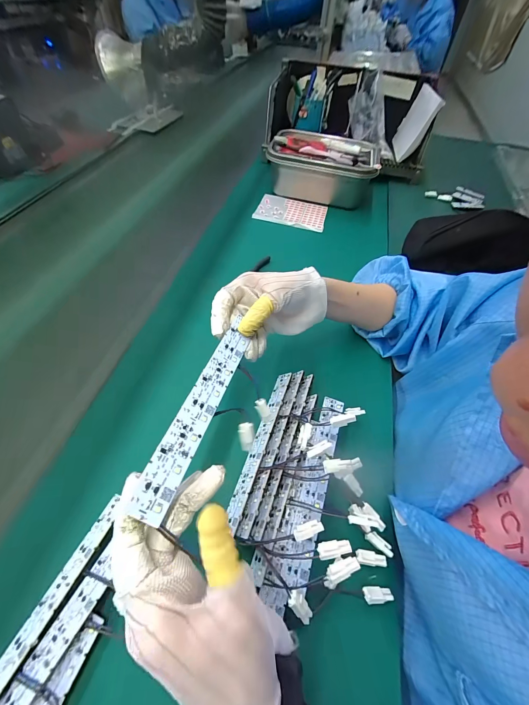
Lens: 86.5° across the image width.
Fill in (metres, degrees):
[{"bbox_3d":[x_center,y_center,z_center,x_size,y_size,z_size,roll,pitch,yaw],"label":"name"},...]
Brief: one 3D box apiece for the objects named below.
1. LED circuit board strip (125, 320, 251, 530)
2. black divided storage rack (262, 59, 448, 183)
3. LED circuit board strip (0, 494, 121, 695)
[{"bbox_3d":[-0.048,0.038,0.219,0.024,0.004,0.167,33,46,-10],"label":"LED circuit board strip"},{"bbox_3d":[0.216,-0.609,0.734,0.398,0.160,0.266,12,54,6],"label":"black divided storage rack"},{"bbox_3d":[-0.180,0.214,0.221,0.023,0.004,0.187,2,48,35],"label":"LED circuit board strip"}]

